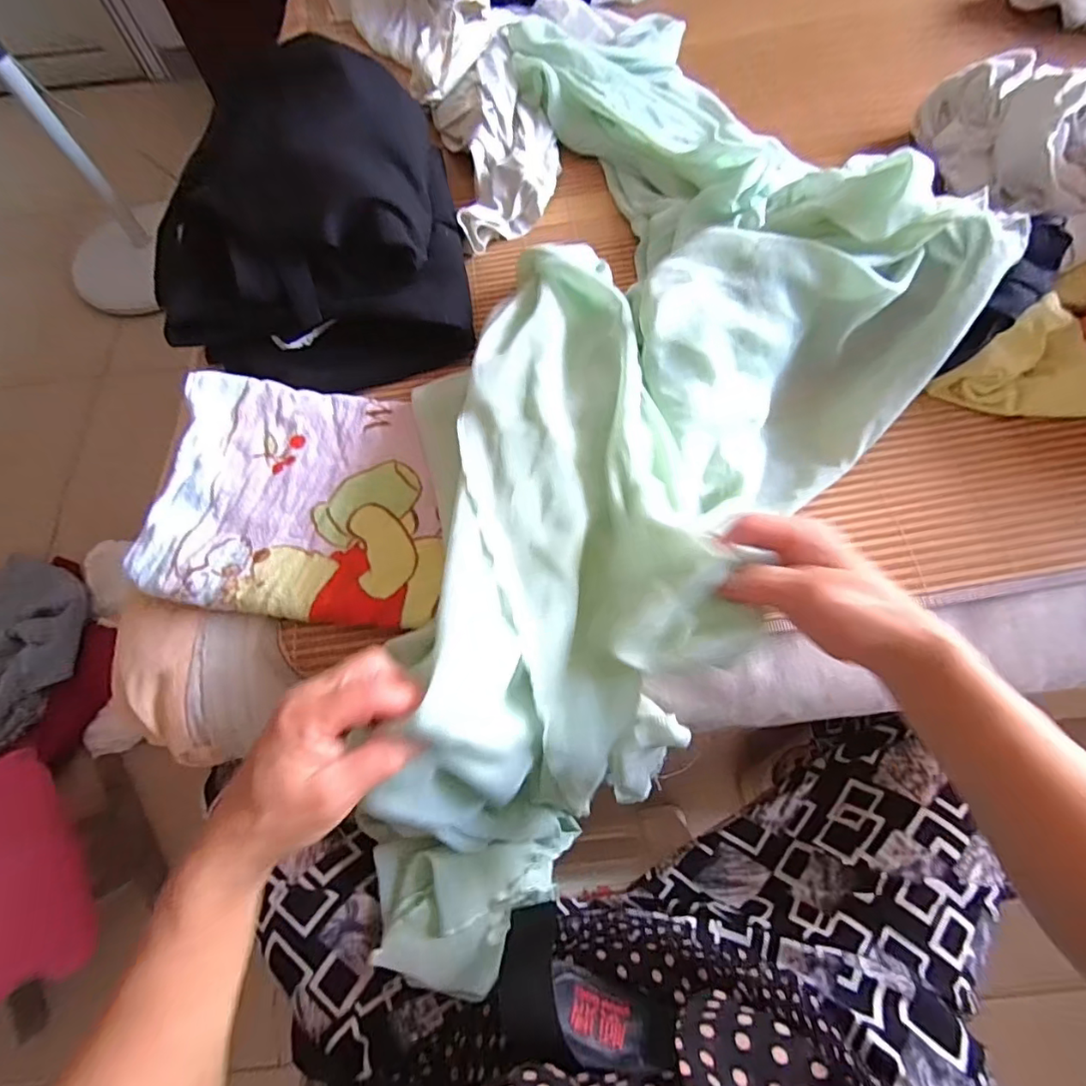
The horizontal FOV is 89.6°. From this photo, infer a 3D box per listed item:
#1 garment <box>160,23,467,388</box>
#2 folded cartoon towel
[{"bbox_3d":[-0.197,-0.289,0.511,0.276,0.147,0.264,6,68,6],"label":"garment"},{"bbox_3d":[-0.190,-0.041,0.434,0.232,0.027,0.193,5,68,5],"label":"folded cartoon towel"}]

